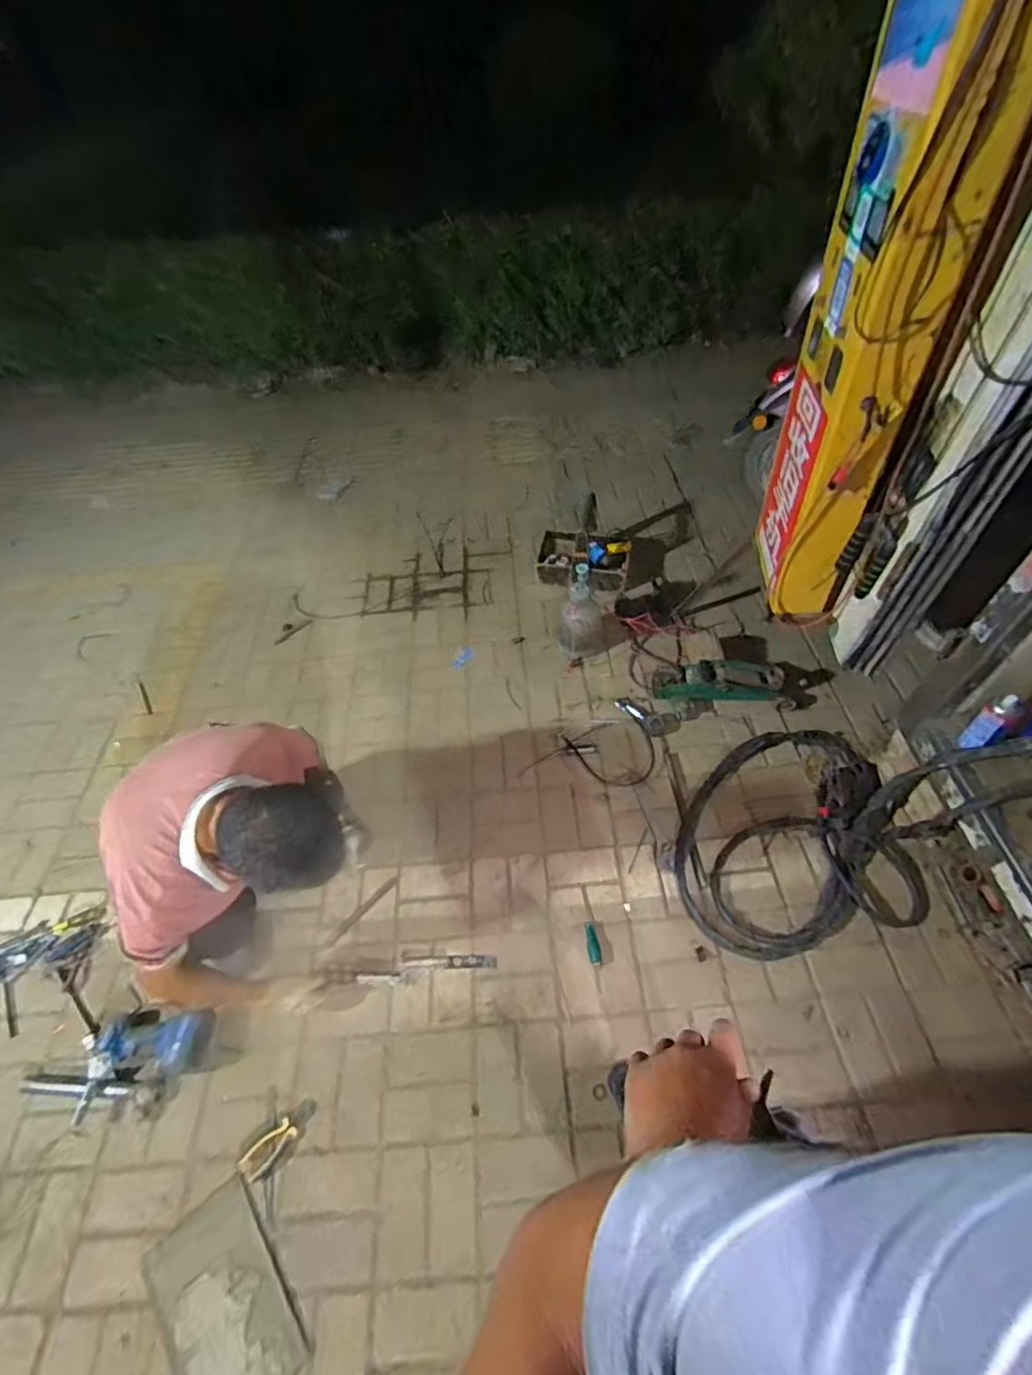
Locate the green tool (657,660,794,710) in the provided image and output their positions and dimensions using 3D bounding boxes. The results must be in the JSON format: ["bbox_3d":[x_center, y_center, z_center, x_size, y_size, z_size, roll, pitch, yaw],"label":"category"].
[{"bbox_3d":[0.639,-0.015,1.693,0.400,0.100,0.135,1,53,2],"label":"green tool"}]

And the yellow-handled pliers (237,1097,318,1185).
[{"bbox_3d":[-0.489,0.941,1.151,0.165,0.012,0.056,-34,57,-22],"label":"yellow-handled pliers"}]

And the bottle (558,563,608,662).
[{"bbox_3d":[0.222,-0.232,1.780,0.164,0.329,0.181,4,52,7],"label":"bottle"}]

